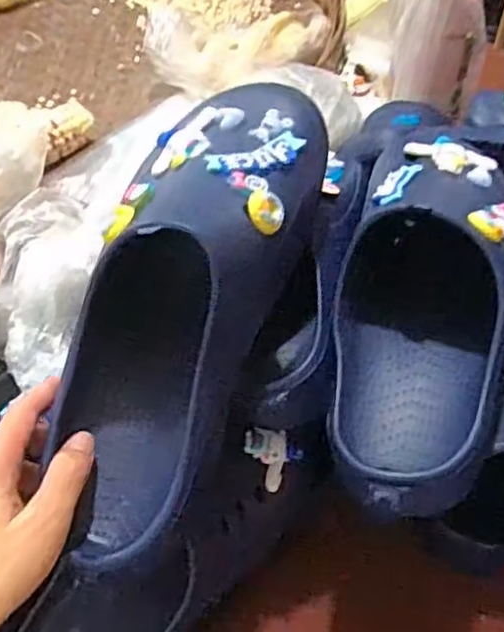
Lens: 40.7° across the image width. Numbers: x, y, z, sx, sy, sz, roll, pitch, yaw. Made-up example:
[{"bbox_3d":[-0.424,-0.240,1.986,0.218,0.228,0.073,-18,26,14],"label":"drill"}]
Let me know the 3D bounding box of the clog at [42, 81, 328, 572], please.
[{"bbox_3d":[-0.037,-0.017,0.380,0.102,0.097,0.298,16,73,10],"label":"clog"}]

